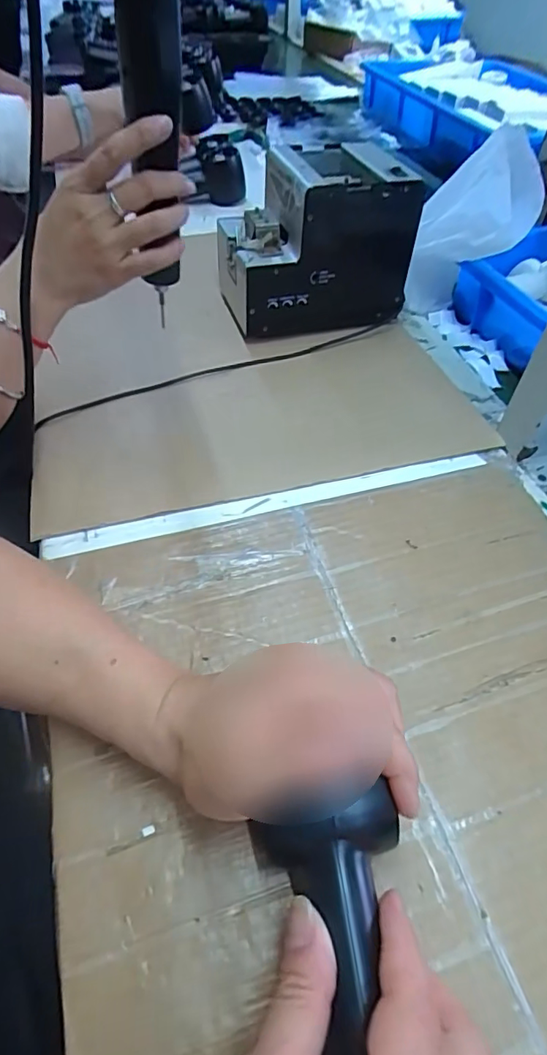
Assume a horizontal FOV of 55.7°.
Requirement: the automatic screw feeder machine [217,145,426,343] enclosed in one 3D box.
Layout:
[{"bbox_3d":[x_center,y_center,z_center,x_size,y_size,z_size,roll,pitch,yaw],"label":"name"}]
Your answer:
[{"bbox_3d":[0.037,-0.310,0.568,0.189,0.151,0.133,-14,53,-13],"label":"automatic screw feeder machine"}]

